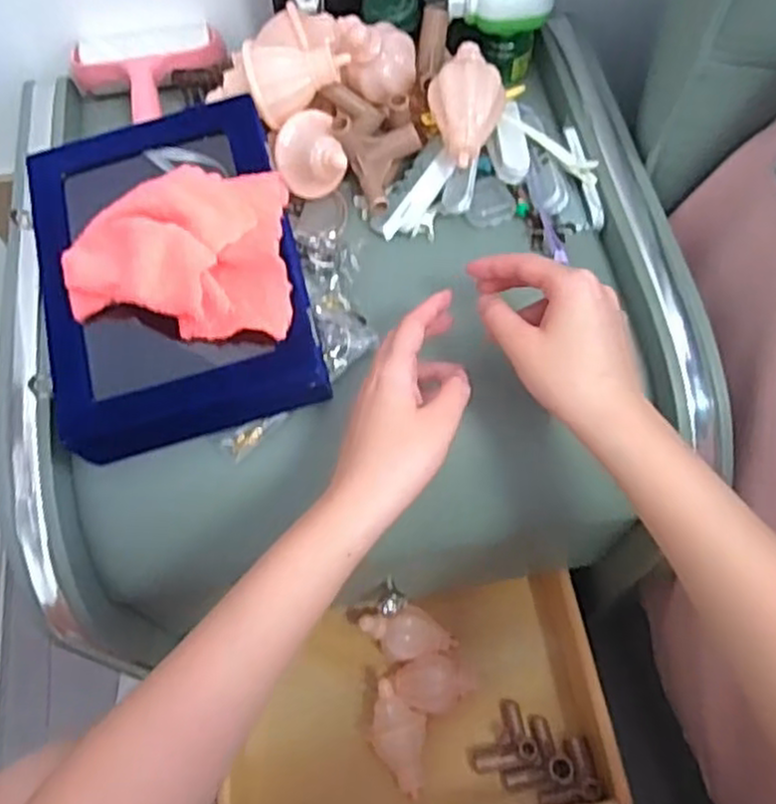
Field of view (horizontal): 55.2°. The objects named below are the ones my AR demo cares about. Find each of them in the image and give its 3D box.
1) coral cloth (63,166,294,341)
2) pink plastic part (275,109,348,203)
[{"bbox_3d":[-0.118,-0.088,0.435,0.131,0.037,0.093,6,63,4],"label":"coral cloth"},{"bbox_3d":[-0.053,-0.167,0.512,0.045,0.044,0.042,0,63,0],"label":"pink plastic part"}]

